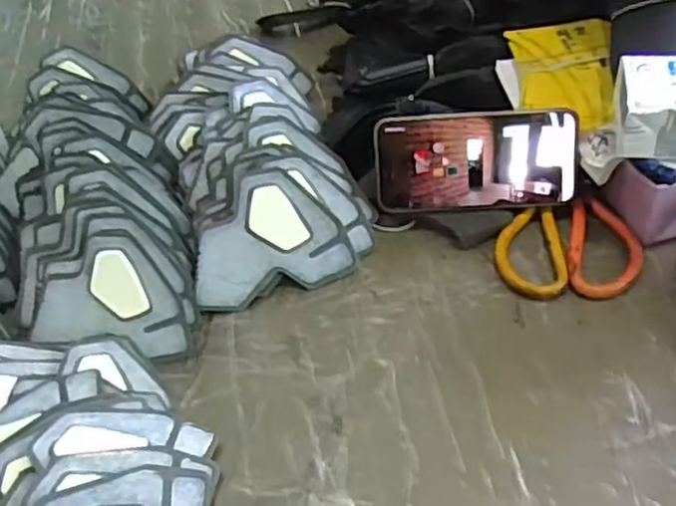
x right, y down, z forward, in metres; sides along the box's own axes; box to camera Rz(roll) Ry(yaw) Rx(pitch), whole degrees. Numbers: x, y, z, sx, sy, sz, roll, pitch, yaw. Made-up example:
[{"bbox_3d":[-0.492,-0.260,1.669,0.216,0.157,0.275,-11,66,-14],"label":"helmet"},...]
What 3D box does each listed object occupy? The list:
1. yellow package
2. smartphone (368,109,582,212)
[{"bbox_3d":[0.183,-0.148,0.575,0.078,0.030,0.128,4,47,12],"label":"yellow package"},{"bbox_3d":[0.109,-0.072,0.552,0.154,0.077,0.006,-2,18,7],"label":"smartphone"}]

